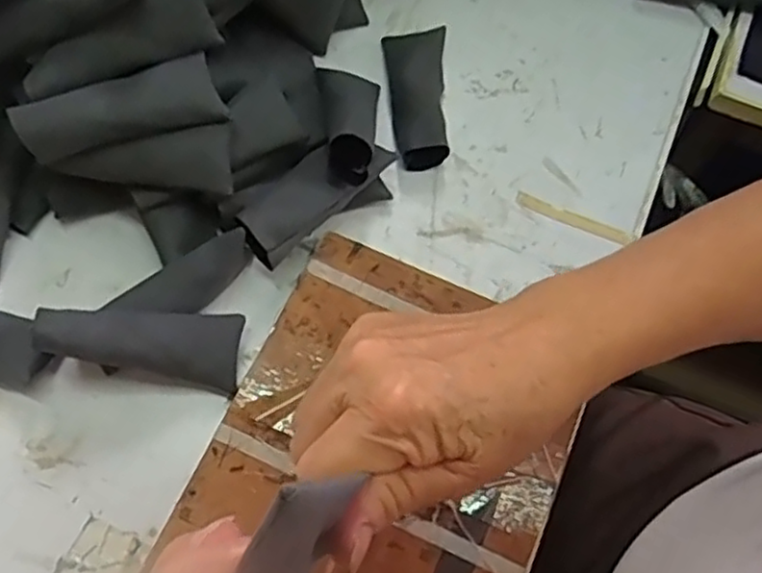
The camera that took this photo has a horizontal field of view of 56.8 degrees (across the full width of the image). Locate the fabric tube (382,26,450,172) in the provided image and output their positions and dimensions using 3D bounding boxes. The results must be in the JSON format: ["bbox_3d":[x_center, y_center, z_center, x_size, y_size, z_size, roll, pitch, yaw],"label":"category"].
[{"bbox_3d":[0.024,-0.127,0.462,0.038,0.024,0.103,-1,68,-3],"label":"fabric tube"}]

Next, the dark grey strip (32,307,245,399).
[{"bbox_3d":[-0.128,0.029,0.379,0.103,0.014,0.041,11,67,-20],"label":"dark grey strip"}]

